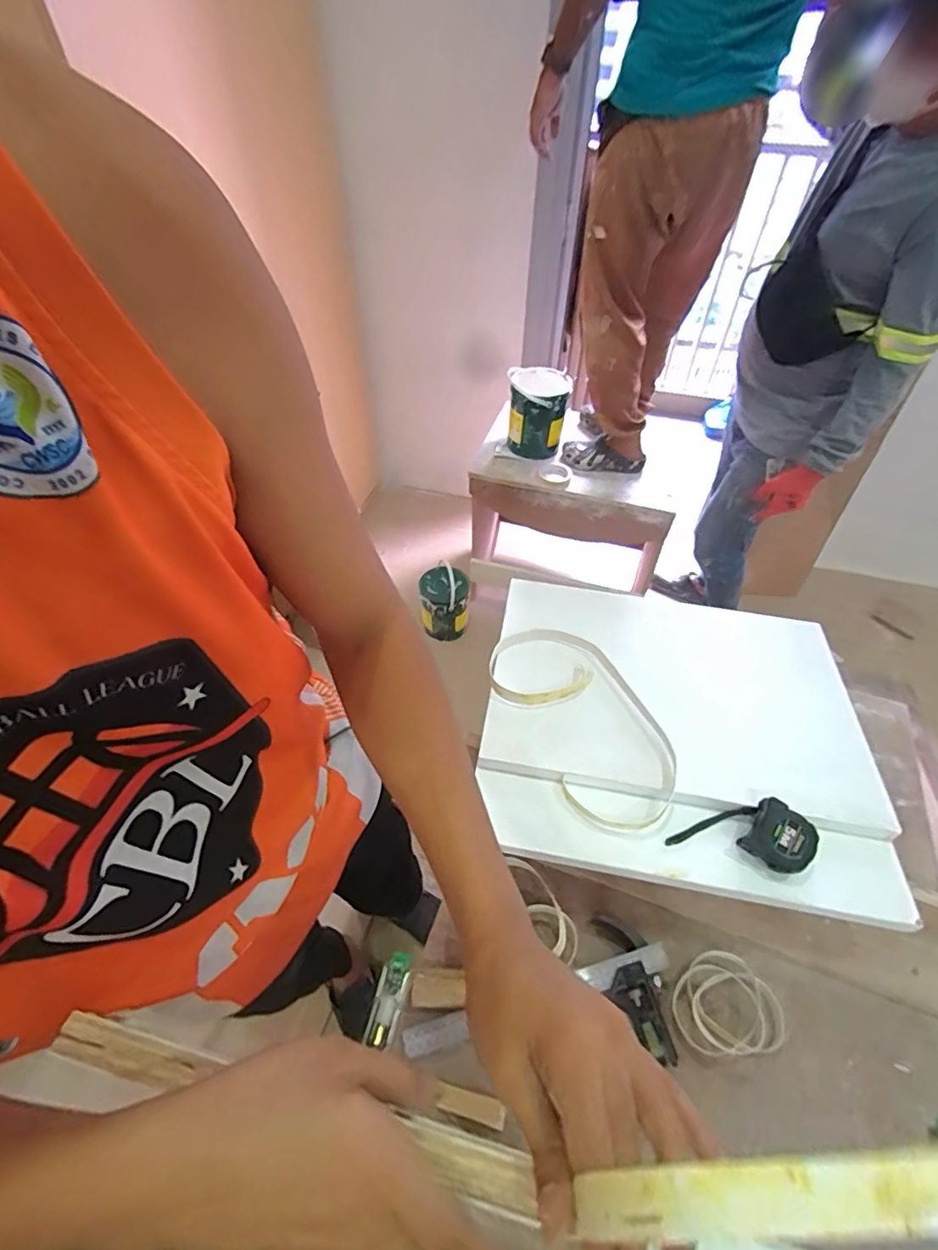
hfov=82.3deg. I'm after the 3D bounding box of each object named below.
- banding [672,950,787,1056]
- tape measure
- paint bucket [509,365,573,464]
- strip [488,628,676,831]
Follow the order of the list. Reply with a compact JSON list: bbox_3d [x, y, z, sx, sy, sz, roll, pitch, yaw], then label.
[{"bbox_3d":[0.291,0.423,0.602,0.122,0.029,0.093,0,50,0],"label":"banding"},{"bbox_3d":[0.312,0.234,0.617,0.147,0.035,0.073,9,50,7],"label":"tape measure"},{"bbox_3d":[0.207,-0.641,1.642,0.173,0.221,0.173,0,50,0],"label":"paint bucket"},{"bbox_3d":[0.155,0.118,0.722,0.176,0.032,0.313,-25,54,-20],"label":"strip"}]

